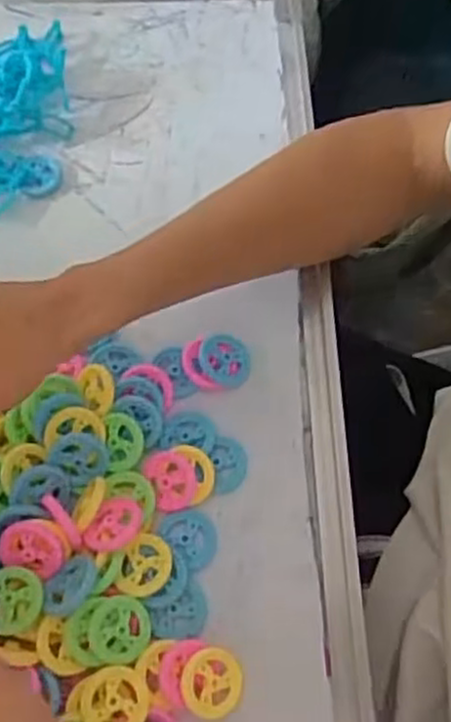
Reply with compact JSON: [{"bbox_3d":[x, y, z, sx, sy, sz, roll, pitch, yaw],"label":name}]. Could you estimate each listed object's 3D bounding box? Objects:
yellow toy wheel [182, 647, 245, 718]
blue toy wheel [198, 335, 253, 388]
[{"bbox_3d":[-0.006,0.146,0.345,0.027,0.007,0.029,0,65,0],"label":"yellow toy wheel"},{"bbox_3d":[0.000,0.000,0.413,0.027,0.011,0.030,19,66,9],"label":"blue toy wheel"}]

